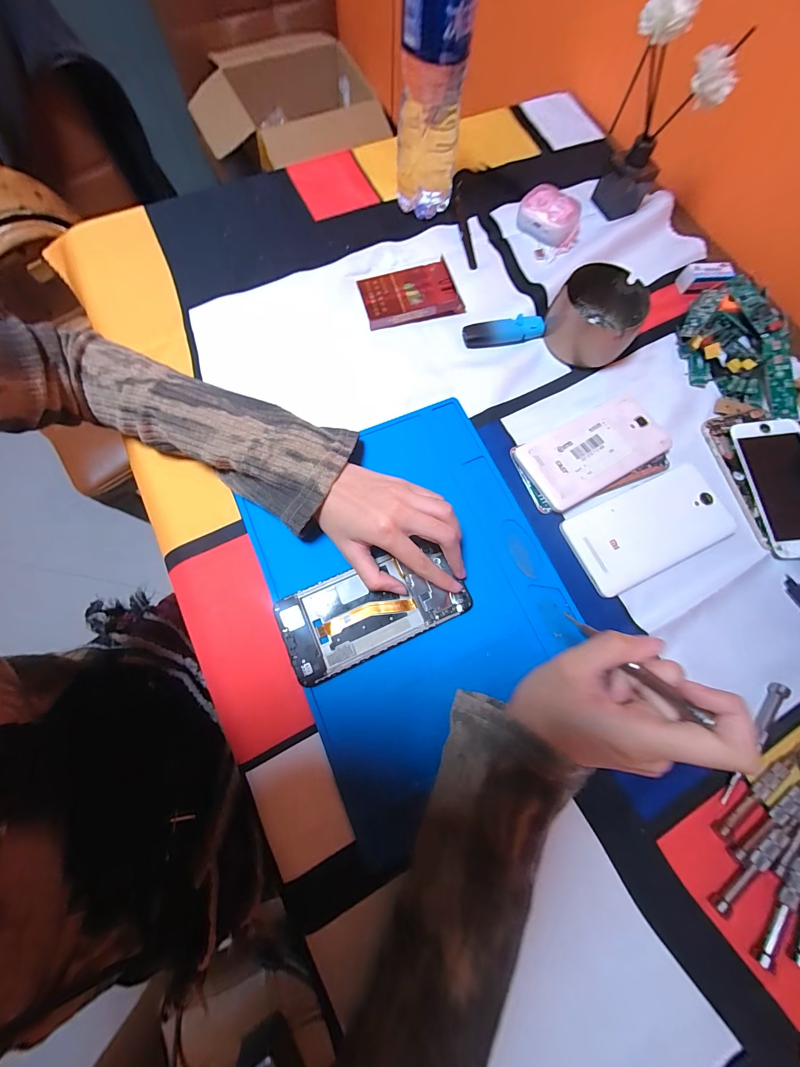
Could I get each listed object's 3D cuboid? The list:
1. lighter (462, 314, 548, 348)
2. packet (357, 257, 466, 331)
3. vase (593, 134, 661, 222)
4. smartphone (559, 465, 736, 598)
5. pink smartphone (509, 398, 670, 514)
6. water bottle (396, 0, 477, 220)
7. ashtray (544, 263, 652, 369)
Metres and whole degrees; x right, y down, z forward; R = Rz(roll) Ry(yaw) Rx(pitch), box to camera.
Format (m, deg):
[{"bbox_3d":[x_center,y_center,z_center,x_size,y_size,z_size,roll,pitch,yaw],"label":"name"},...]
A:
[{"bbox_3d":[0.110,-0.213,0.371,0.087,0.011,0.022,-11,75,-5],"label":"lighter"},{"bbox_3d":[0.009,-0.254,0.375,0.098,0.020,0.057,-17,75,-6],"label":"packet"},{"bbox_3d":[0.270,-0.425,0.412,0.058,0.060,0.062,31,76,7],"label":"vase"},{"bbox_3d":[0.225,-0.006,0.318,0.149,0.005,0.076,-23,76,-8],"label":"smartphone"},{"bbox_3d":[0.184,-0.075,0.333,0.145,0.012,0.075,-23,76,-8],"label":"pink smartphone"},{"bbox_3d":[0.031,-0.430,0.321,0.061,0.229,0.052,2,74,-1],"label":"water bottle"},{"bbox_3d":[0.200,-0.222,0.363,0.084,0.045,0.088,0,74,-2],"label":"ashtray"}]

